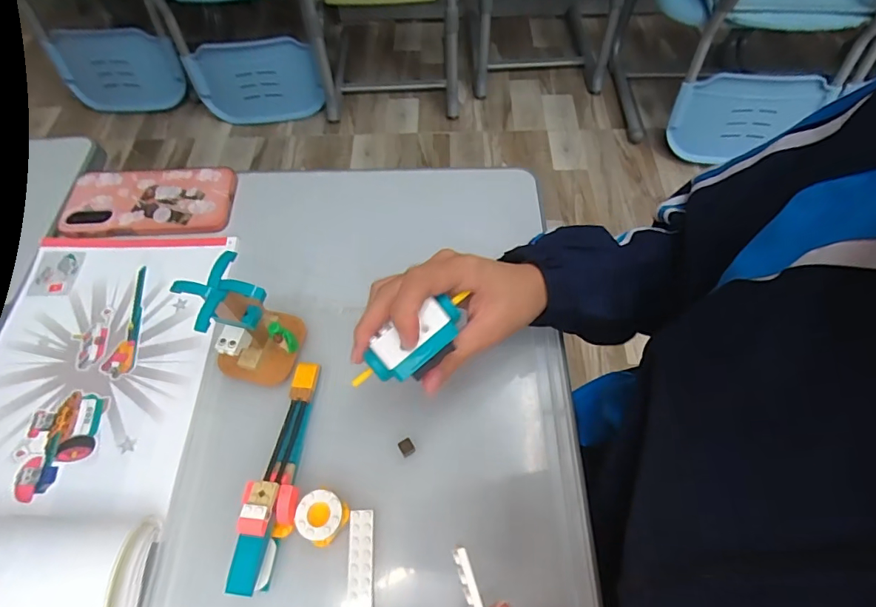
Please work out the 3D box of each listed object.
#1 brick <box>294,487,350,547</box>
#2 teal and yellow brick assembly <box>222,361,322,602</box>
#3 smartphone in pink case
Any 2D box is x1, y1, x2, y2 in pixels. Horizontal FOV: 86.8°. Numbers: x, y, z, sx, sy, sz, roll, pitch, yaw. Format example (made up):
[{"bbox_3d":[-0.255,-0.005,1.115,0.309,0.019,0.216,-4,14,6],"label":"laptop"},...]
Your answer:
[{"bbox_3d":[-0.080,0.148,0.322,0.032,0.025,0.031,32,65,17],"label":"brick"},{"bbox_3d":[-0.111,0.114,0.328,0.028,0.044,0.153,3,60,1],"label":"teal and yellow brick assembly"},{"bbox_3d":[-0.297,-0.106,0.477,0.167,0.013,0.083,-4,60,-2],"label":"smartphone in pink case"}]

